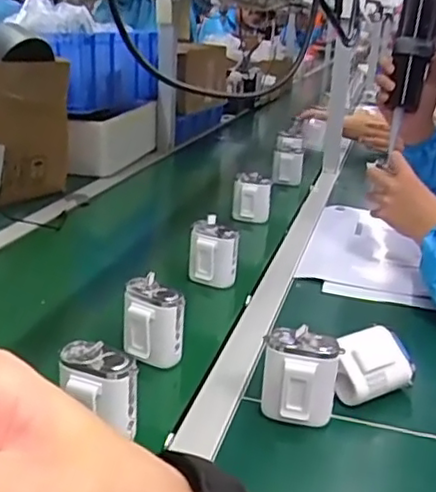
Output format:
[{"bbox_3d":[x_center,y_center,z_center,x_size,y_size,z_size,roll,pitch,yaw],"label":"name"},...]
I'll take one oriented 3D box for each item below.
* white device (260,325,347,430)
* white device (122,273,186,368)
[{"bbox_3d":[0.077,0.129,0.620,0.068,0.094,0.040,7,20,7],"label":"white device"},{"bbox_3d":[-0.071,0.082,0.718,0.067,0.084,0.055,1,21,-9],"label":"white device"}]

